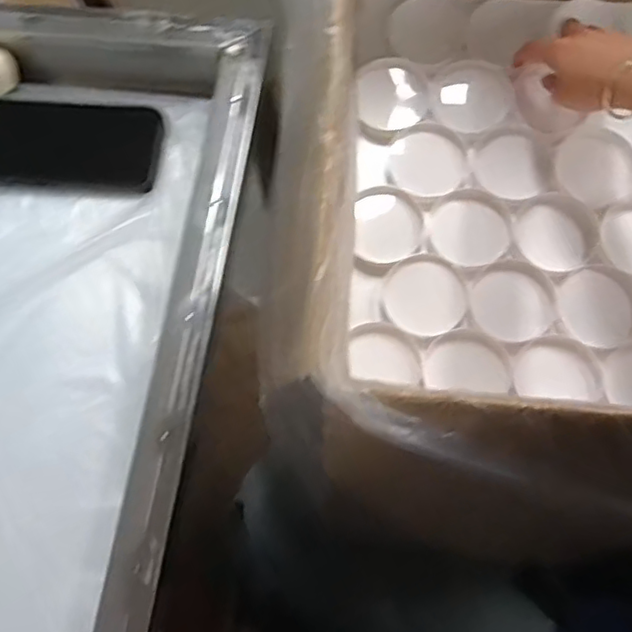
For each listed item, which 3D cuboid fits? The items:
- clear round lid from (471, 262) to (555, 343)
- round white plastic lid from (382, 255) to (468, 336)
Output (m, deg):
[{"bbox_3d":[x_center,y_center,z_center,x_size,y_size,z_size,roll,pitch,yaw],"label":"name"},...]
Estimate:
[{"bbox_3d":[0.181,-0.012,0.578,0.070,0.014,0.073,-1,70,2],"label":"clear round lid"},{"bbox_3d":[0.102,-0.018,0.587,0.073,0.016,0.074,-1,70,2],"label":"round white plastic lid"}]

